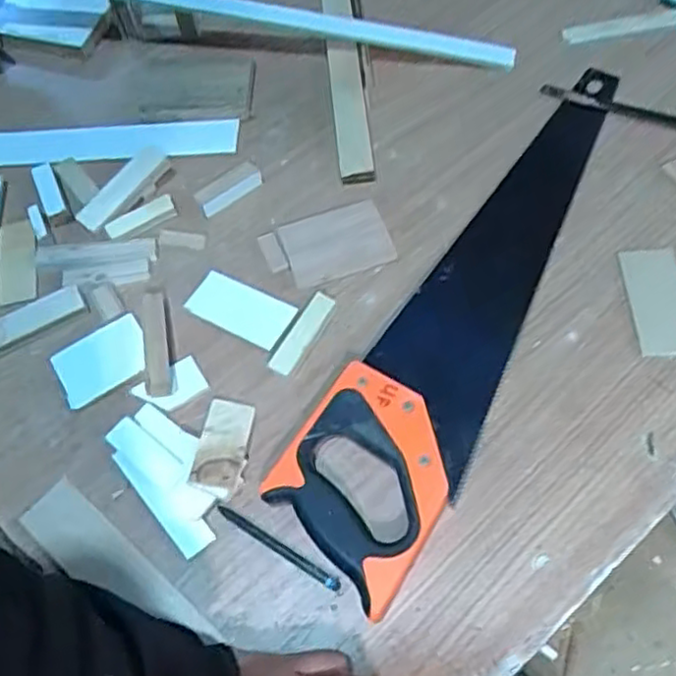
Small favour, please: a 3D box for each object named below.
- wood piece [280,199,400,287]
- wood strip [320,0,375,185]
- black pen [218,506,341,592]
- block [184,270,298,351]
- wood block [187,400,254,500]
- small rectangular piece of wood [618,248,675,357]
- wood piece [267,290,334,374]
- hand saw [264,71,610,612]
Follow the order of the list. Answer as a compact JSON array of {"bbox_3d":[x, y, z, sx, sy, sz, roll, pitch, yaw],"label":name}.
[{"bbox_3d":[-0.001,-0.081,0.595,0.087,0.007,0.067,-17,61,-3],"label":"wood piece"},{"bbox_3d":[-0.003,-0.343,0.726,0.031,0.015,0.449,-12,64,12],"label":"wood strip"},{"bbox_3d":[-0.040,0.143,0.482,0.099,0.006,0.009,29,68,20],"label":"black pen"},{"bbox_3d":[-0.081,-0.024,0.575,0.087,0.005,0.042,26,67,19],"label":"block"},{"bbox_3d":[-0.084,0.079,0.512,0.036,0.009,0.073,2,61,7],"label":"wood block"},{"bbox_3d":[0.251,-0.030,0.548,0.044,0.006,0.097,-1,60,2],"label":"small rectangular piece of wood"},{"bbox_3d":[-0.028,-0.004,0.553,0.020,0.007,0.074,24,66,18],"label":"wood piece"},{"bbox_3d":[0.122,-0.041,0.563,0.114,0.020,0.502,28,67,19],"label":"hand saw"}]

